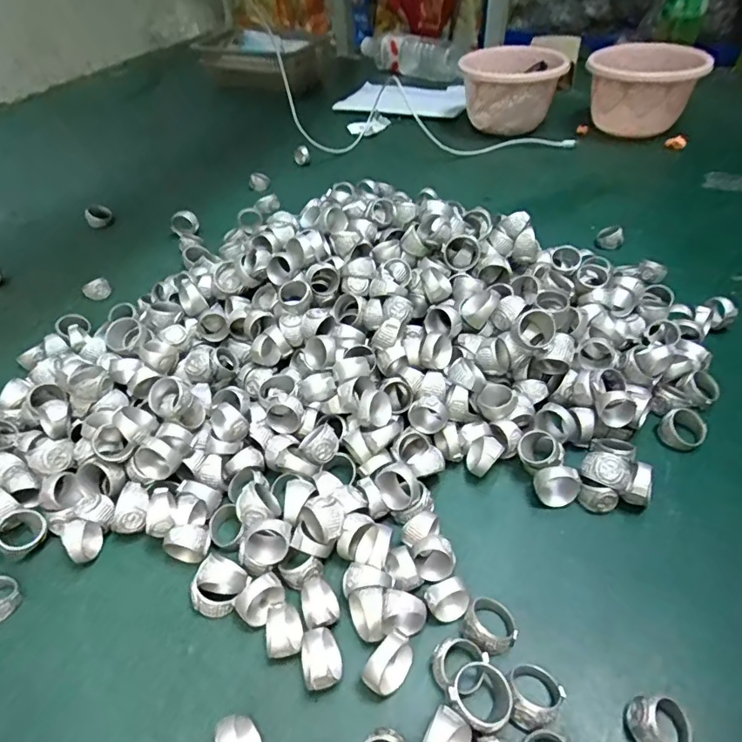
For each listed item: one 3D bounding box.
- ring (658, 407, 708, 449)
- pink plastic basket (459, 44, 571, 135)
[{"bbox_3d":[0.212,0.039,0.346,0.027,0.016,0.026,-1,44,1],"label":"ring"},{"bbox_3d":[0.217,-0.420,0.778,0.122,0.098,0.158,23,48,22],"label":"pink plastic basket"}]

